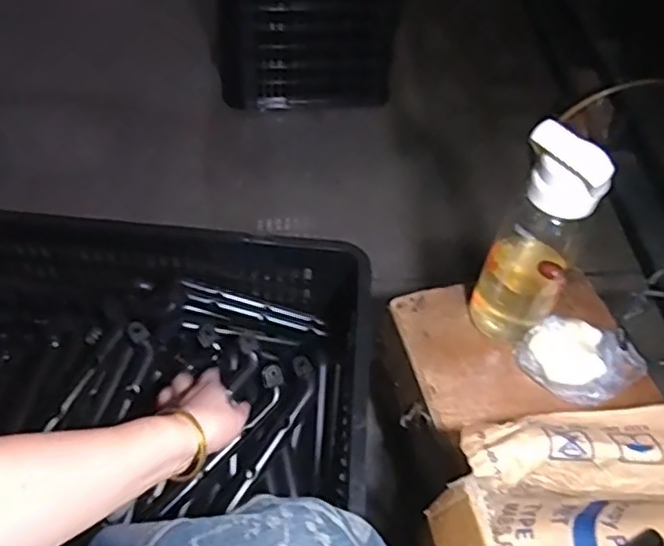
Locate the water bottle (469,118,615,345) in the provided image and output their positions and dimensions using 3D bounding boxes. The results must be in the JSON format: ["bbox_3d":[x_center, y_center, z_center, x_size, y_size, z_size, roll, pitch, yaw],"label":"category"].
[{"bbox_3d":[0.223,-0.033,0.712,0.090,0.282,0.073,24,54,13],"label":"water bottle"}]

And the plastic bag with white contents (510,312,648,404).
[{"bbox_3d":[0.291,0.095,0.763,0.131,0.044,0.104,-24,58,-21],"label":"plastic bag with white contents"}]

